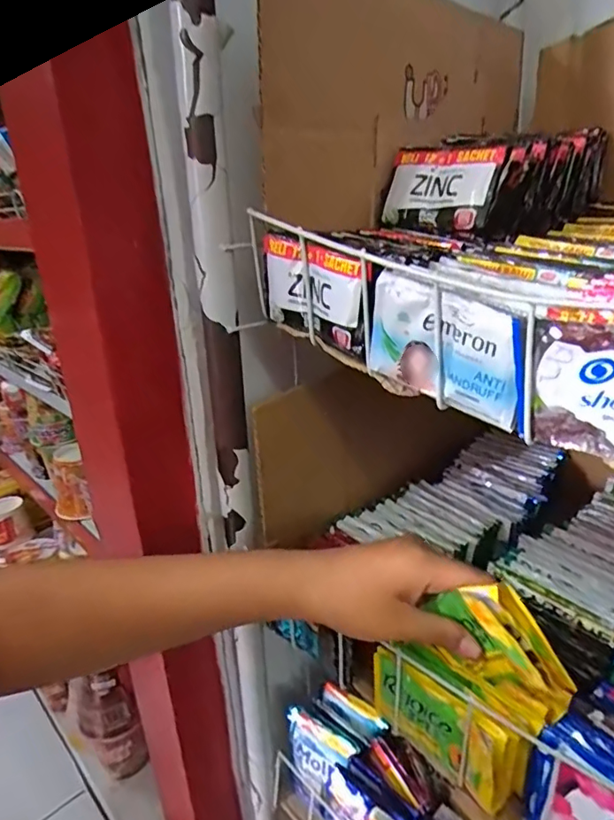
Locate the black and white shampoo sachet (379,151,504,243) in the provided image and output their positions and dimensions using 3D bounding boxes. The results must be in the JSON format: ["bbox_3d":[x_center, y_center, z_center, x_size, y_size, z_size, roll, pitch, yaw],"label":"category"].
[{"bbox_3d":[0.093,-0.157,0.391,0.082,0.060,0.014,23,11,37],"label":"black and white shampoo sachet"}]

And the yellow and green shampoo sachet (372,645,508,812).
[{"bbox_3d":[0.080,0.201,0.344,0.009,0.065,0.090,-21,29,-39],"label":"yellow and green shampoo sachet"}]

